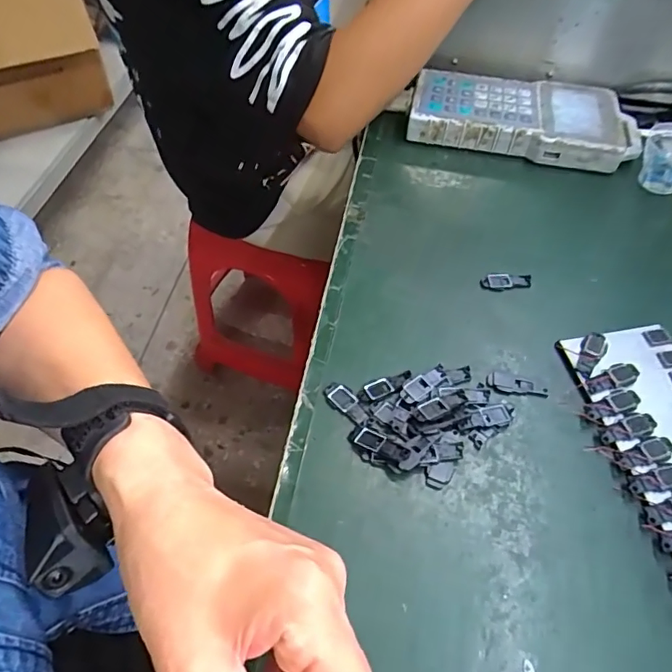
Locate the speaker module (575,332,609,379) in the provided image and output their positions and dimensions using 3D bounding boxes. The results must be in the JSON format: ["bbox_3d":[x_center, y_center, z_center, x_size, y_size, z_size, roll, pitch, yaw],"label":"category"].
[{"bbox_3d":[0.180,0.012,0.367,0.016,0.004,0.040,36,61,22],"label":"speaker module"}]

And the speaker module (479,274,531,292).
[{"bbox_3d":[0.136,-0.043,0.414,0.041,0.005,0.015,1,54,-1],"label":"speaker module"}]

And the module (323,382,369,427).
[{"bbox_3d":[0.008,0.044,0.346,0.015,0.004,0.036,-38,63,-25],"label":"module"}]

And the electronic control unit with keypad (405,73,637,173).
[{"bbox_3d":[0.192,-0.222,0.528,0.224,0.034,0.104,12,55,7],"label":"electronic control unit with keypad"}]

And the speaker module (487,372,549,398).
[{"bbox_3d":[0.126,0.033,0.358,0.041,0.004,0.015,8,54,4],"label":"speaker module"}]

